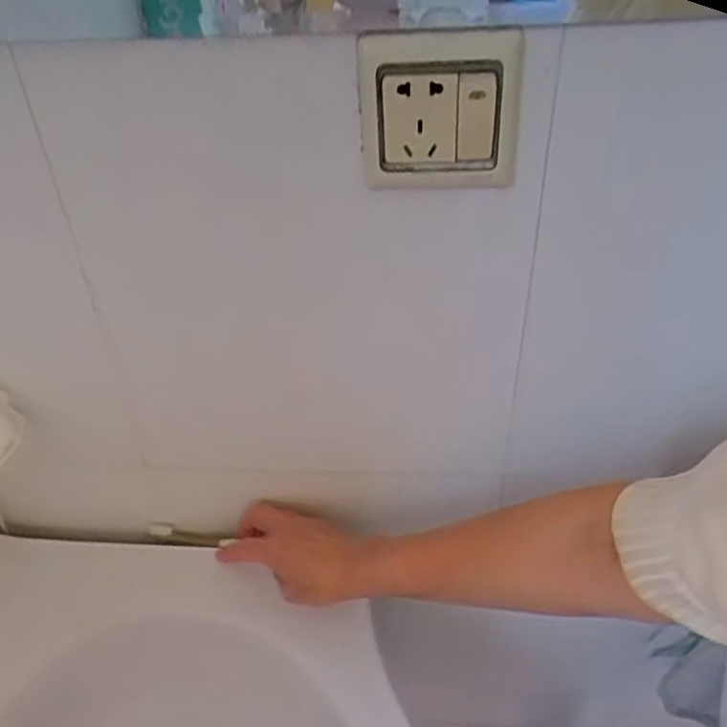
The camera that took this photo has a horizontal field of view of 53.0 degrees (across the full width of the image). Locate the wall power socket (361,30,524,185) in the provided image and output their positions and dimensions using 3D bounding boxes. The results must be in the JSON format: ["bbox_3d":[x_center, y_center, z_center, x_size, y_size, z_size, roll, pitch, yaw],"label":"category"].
[{"bbox_3d":[0.041,-0.135,0.394,0.083,0.091,0.016,4,49,10],"label":"wall power socket"}]

